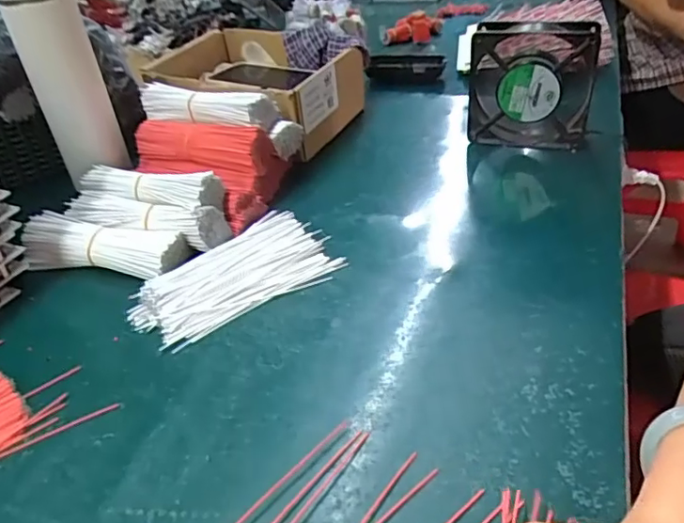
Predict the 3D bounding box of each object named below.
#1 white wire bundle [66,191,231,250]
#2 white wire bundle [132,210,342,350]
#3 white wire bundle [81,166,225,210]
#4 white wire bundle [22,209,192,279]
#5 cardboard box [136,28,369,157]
[{"bbox_3d":[-0.180,-0.041,0.506,0.150,0.024,0.034,6,37,16],"label":"white wire bundle"},{"bbox_3d":[-0.086,0.012,0.458,0.168,0.025,0.087,-27,40,-27],"label":"white wire bundle"},{"bbox_3d":[-0.179,-0.065,0.516,0.145,0.039,0.030,10,38,22],"label":"white wire bundle"},{"bbox_3d":[-0.206,-0.011,0.492,0.147,0.039,0.045,5,37,15],"label":"white wire bundle"},{"bbox_3d":[-0.101,-0.199,0.668,0.215,0.103,0.181,15,40,27],"label":"cardboard box"}]

